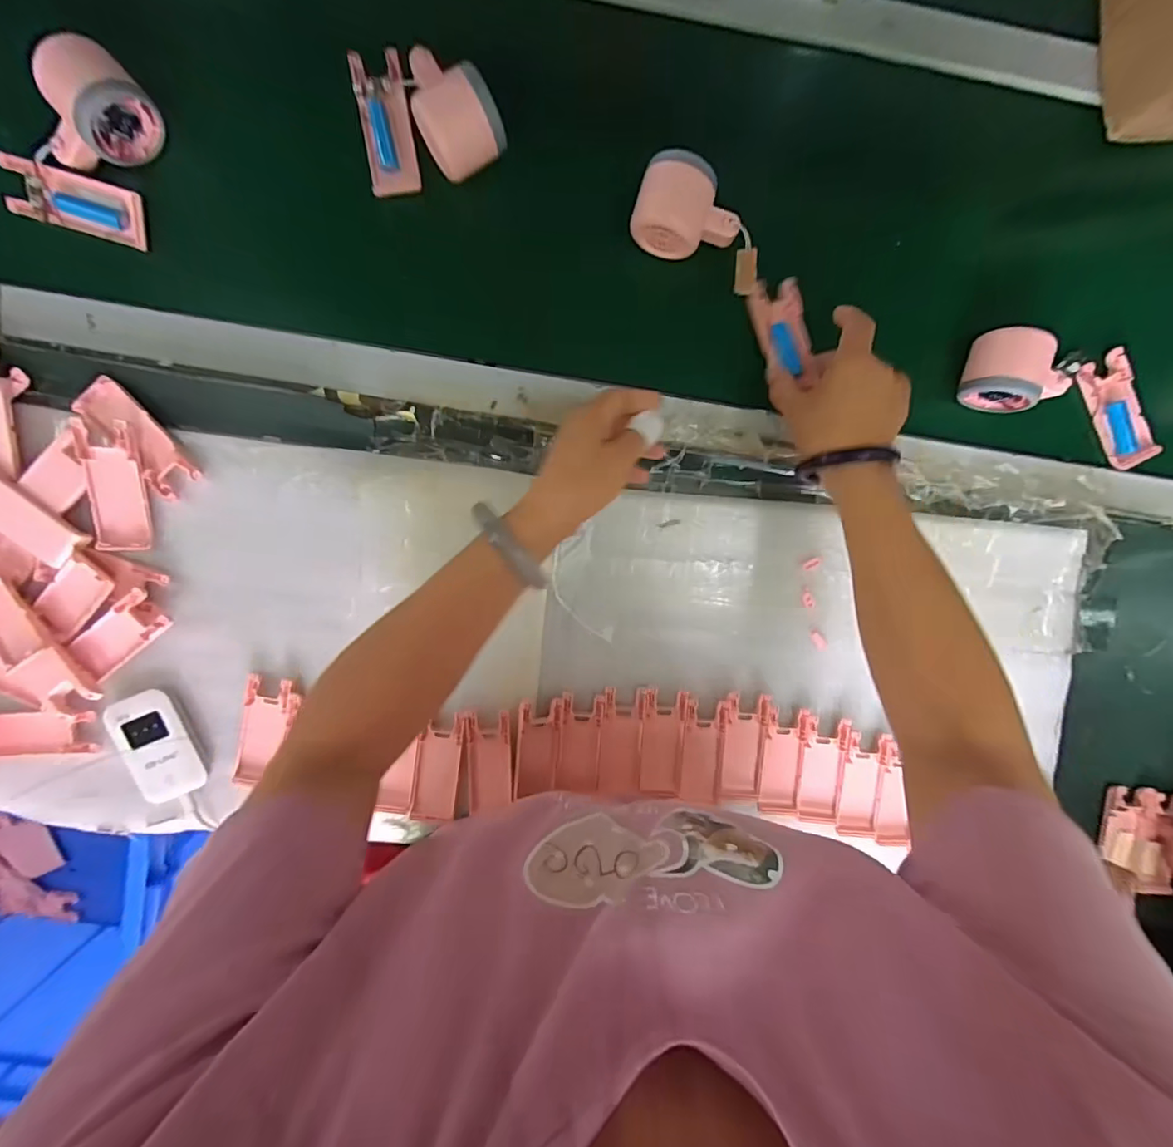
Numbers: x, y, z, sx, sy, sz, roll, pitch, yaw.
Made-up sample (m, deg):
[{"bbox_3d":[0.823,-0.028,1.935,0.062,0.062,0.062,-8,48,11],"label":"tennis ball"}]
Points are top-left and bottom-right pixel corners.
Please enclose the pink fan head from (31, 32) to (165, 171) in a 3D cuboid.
[{"bbox_3d":[-0.374,-0.347,0.402,0.080,0.063,0.044,-44,96,1],"label":"pink fan head"}]

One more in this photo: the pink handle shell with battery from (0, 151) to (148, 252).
[{"bbox_3d":[-0.404,-0.294,0.419,0.096,0.018,0.041,12,112,-7],"label":"pink handle shell with battery"}]

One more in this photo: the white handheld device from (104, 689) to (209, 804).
[{"bbox_3d":[-0.377,0.152,0.465,0.053,0.027,0.097,-19,96,-2],"label":"white handheld device"}]

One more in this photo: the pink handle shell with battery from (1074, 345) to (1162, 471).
[{"bbox_3d":[0.488,-0.148,0.487,0.042,0.019,0.104,-28,96,-1],"label":"pink handle shell with battery"}]

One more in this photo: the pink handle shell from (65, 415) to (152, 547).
[{"bbox_3d":[-0.392,-0.071,0.436,0.043,0.021,0.102,-2,95,-3],"label":"pink handle shell"}]

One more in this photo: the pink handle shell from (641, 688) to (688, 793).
[{"bbox_3d":[0.072,0.160,0.498,0.040,0.008,0.099,3,95,-4],"label":"pink handle shell"}]

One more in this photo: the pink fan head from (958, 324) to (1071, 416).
[{"bbox_3d":[0.374,-0.173,0.459,0.076,0.045,0.061,18,94,-5],"label":"pink fan head"}]

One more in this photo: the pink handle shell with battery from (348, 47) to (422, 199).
[{"bbox_3d":[-0.163,-0.366,0.432,0.040,0.015,0.101,-7,96,-3],"label":"pink handle shell with battery"}]

